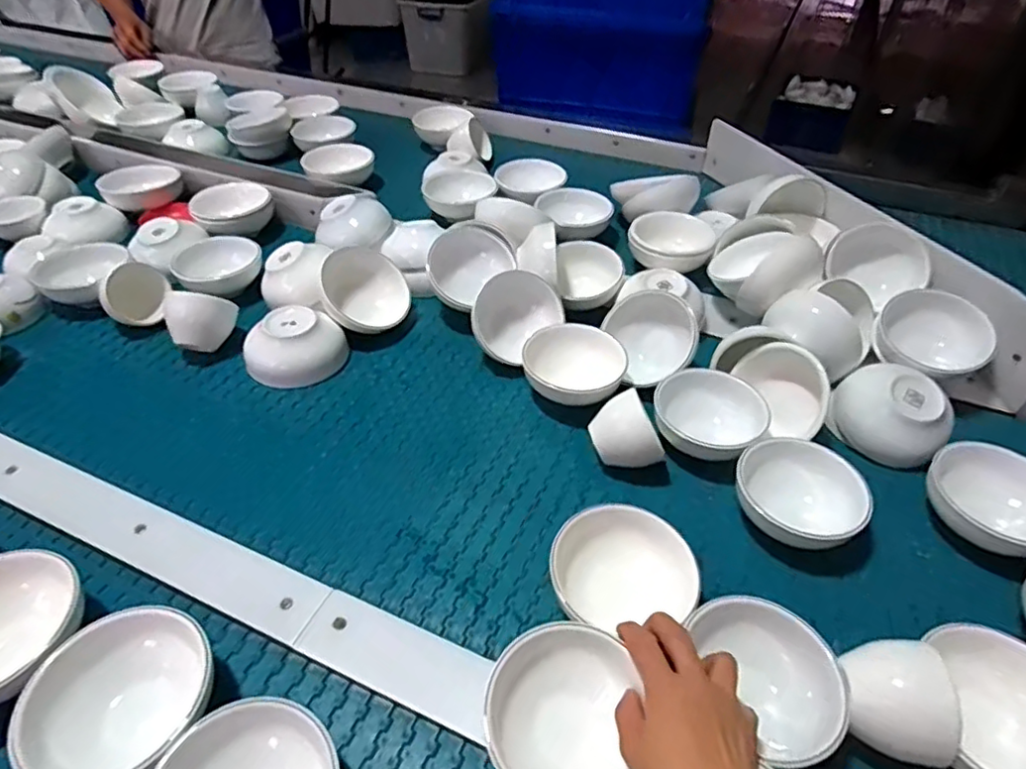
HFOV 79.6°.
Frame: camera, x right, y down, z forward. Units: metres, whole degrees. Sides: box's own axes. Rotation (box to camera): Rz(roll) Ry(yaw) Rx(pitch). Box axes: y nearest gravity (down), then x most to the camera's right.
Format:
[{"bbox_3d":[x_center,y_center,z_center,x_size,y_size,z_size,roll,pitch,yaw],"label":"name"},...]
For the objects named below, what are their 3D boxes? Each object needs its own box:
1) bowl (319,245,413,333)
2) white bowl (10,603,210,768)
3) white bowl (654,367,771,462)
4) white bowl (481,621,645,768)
[{"bbox_3d":[-0.190,-0.122,0.785,0.113,0.117,0.051,-11,-3,-36],"label":"bowl"},{"bbox_3d":[-0.262,0.220,0.422,0.114,0.056,0.116,-3,37,2],"label":"white bowl"},{"bbox_3d":[0.209,0.033,0.654,0.108,0.050,0.108,-3,37,2],"label":"white bowl"},{"bbox_3d":[0.029,0.227,0.414,0.097,0.059,0.106,-3,37,2],"label":"white bowl"}]

